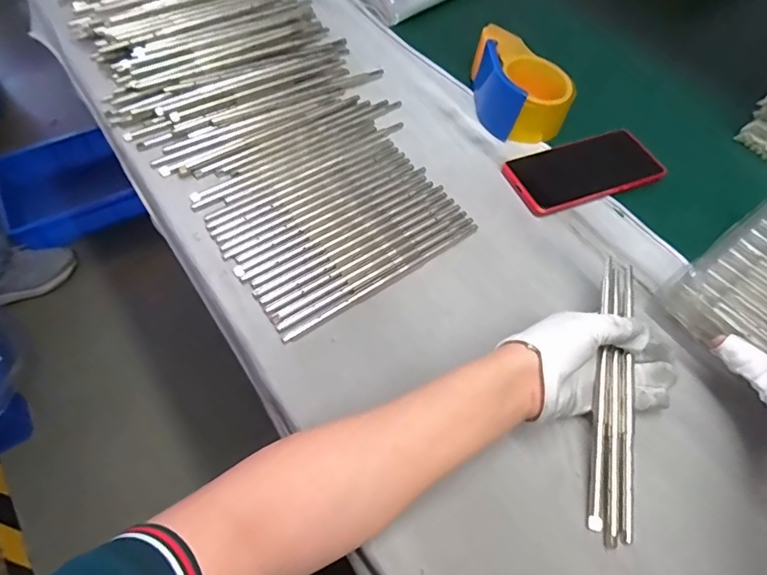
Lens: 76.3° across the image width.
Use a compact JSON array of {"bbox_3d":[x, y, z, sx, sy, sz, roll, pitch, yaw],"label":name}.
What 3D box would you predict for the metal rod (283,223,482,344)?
[{"bbox_3d":[0.005,-0.007,0.447,0.215,0.004,0.010,-32,66,-18],"label":"metal rod"}]

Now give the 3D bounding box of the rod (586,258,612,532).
[{"bbox_3d":[0.168,0.074,0.379,0.009,0.011,0.208,11,69,5],"label":"rod"}]

